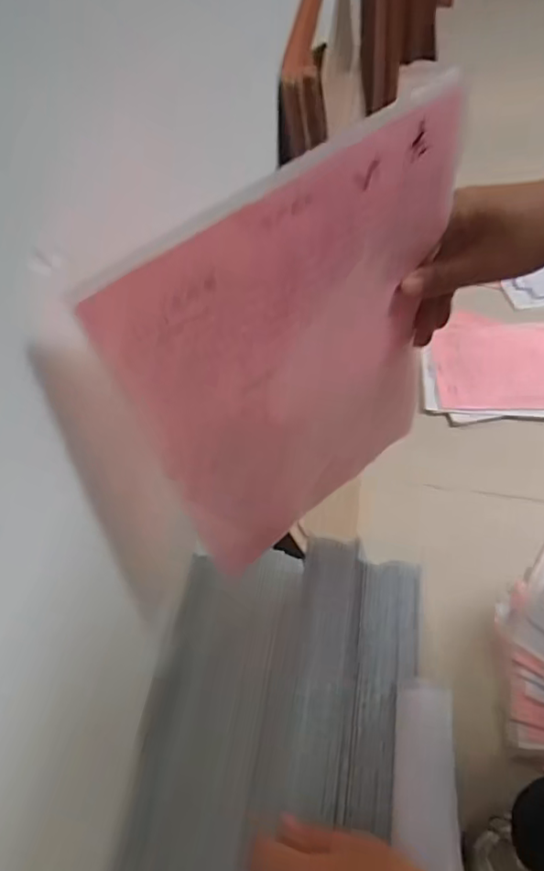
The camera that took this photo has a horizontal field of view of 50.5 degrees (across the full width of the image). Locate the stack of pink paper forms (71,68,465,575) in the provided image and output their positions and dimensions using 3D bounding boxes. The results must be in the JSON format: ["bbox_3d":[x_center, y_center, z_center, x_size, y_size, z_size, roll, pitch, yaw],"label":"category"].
[{"bbox_3d":[0.022,-0.032,0.338,0.201,0.269,0.008,-35,57,-18],"label":"stack of pink paper forms"}]

